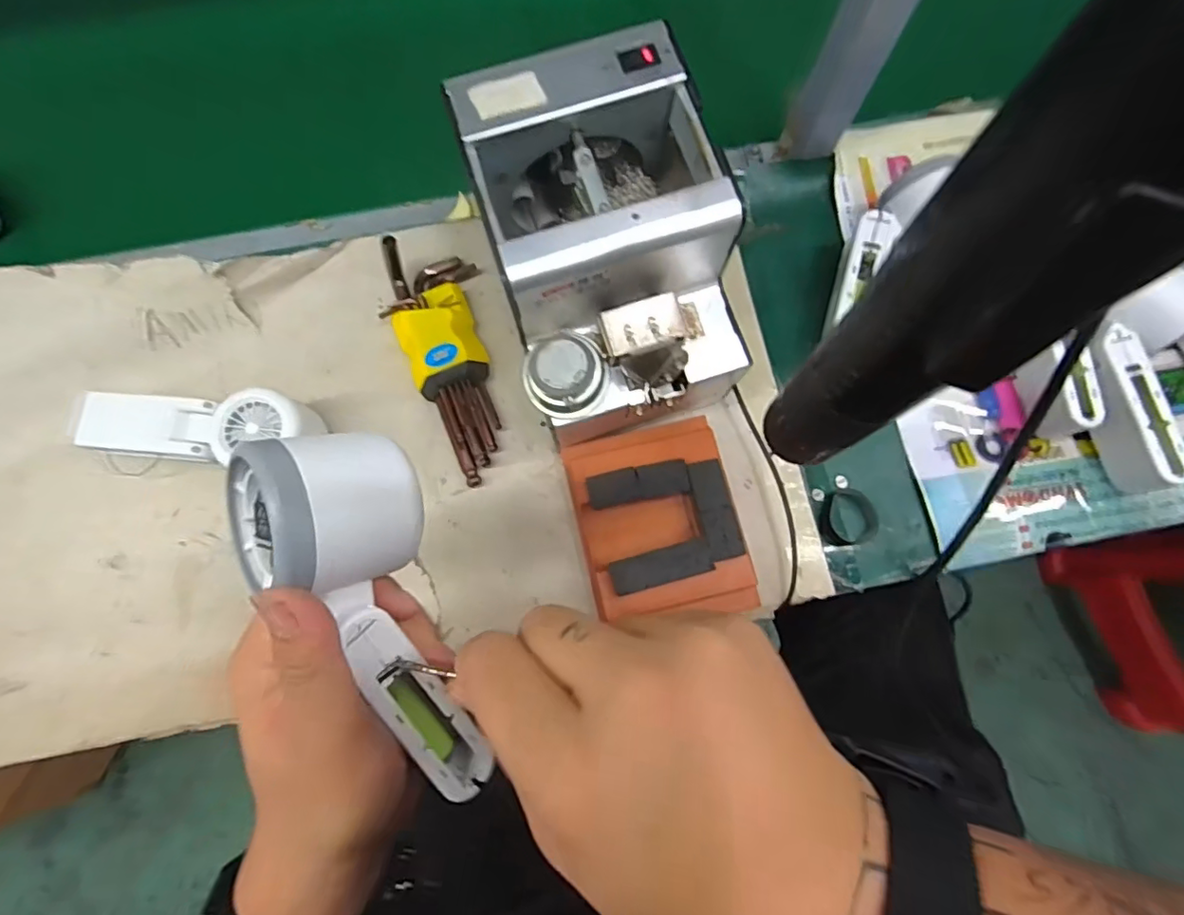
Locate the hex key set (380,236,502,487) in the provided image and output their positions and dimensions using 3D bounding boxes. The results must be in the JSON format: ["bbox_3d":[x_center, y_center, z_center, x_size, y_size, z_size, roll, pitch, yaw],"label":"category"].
[{"bbox_3d":[-0.106,-0.070,0.400,0.063,0.030,0.172,-9,77,-2],"label":"hex key set"}]

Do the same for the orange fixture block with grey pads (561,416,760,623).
[{"bbox_3d":[0.043,0.043,0.365,0.103,0.049,0.123,-13,77,-3],"label":"orange fixture block with grey pads"}]

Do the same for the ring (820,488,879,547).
[{"bbox_3d":[0.175,0.040,0.383,0.037,0.007,0.039,0,77,0],"label":"ring"}]

